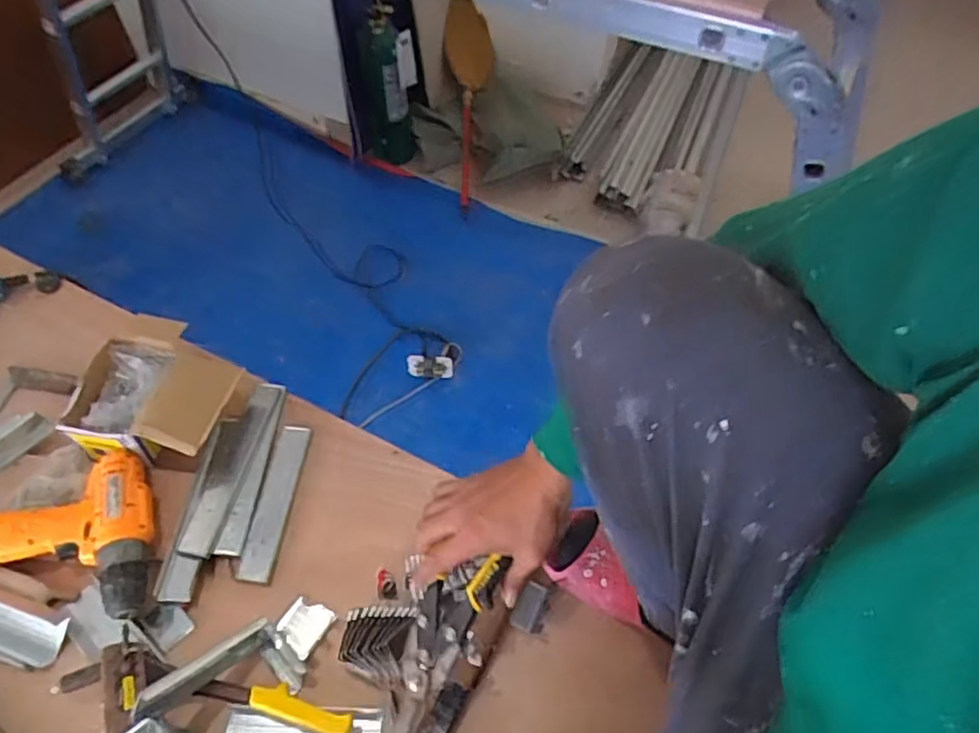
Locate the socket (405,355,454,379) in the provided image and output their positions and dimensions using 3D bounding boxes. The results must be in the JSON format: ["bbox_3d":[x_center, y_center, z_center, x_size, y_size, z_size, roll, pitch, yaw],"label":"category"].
[{"bbox_3d":[-0.156,-0.001,1.703,0.120,0.039,0.051,3,55,0],"label":"socket"}]

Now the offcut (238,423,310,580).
[{"bbox_3d":[-0.256,0.158,0.772,0.038,0.017,0.193,5,55,1],"label":"offcut"}]

